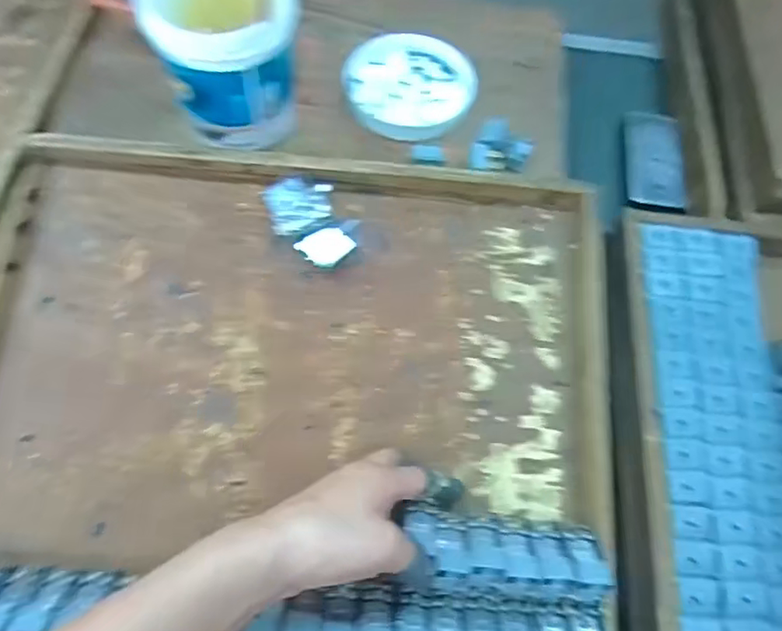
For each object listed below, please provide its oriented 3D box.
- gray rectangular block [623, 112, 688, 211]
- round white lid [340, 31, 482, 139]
[{"bbox_3d":[0.277,-0.166,0.603,0.060,0.018,0.115,4,66,-2],"label":"gray rectangular block"},{"bbox_3d":[0.019,-0.237,0.579,0.125,0.016,0.121,1,66,-3],"label":"round white lid"}]

